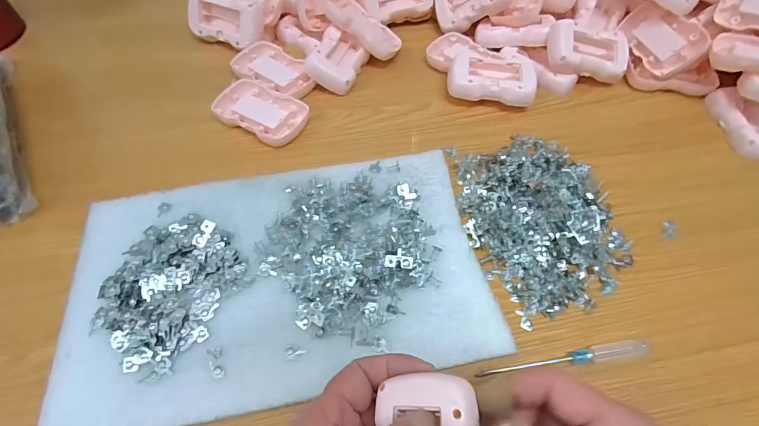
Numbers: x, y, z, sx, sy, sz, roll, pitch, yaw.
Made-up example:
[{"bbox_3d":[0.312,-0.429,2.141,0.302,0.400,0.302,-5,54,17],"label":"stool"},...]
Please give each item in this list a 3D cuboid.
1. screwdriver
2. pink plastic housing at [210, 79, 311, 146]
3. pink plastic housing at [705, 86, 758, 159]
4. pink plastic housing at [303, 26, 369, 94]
[{"bbox_3d":[0.129,0.102,0.287,0.119,0.012,0.012,-5,58,-4],"label":"screwdriver"},{"bbox_3d":[-0.115,-0.098,0.397,0.084,0.016,0.053,25,61,14],"label":"pink plastic housing"},{"bbox_3d":[0.367,-0.089,0.402,0.047,0.021,0.084,4,58,1],"label":"pink plastic housing"},{"bbox_3d":[-0.045,-0.162,0.427,0.051,0.022,0.071,28,54,-13],"label":"pink plastic housing"}]

